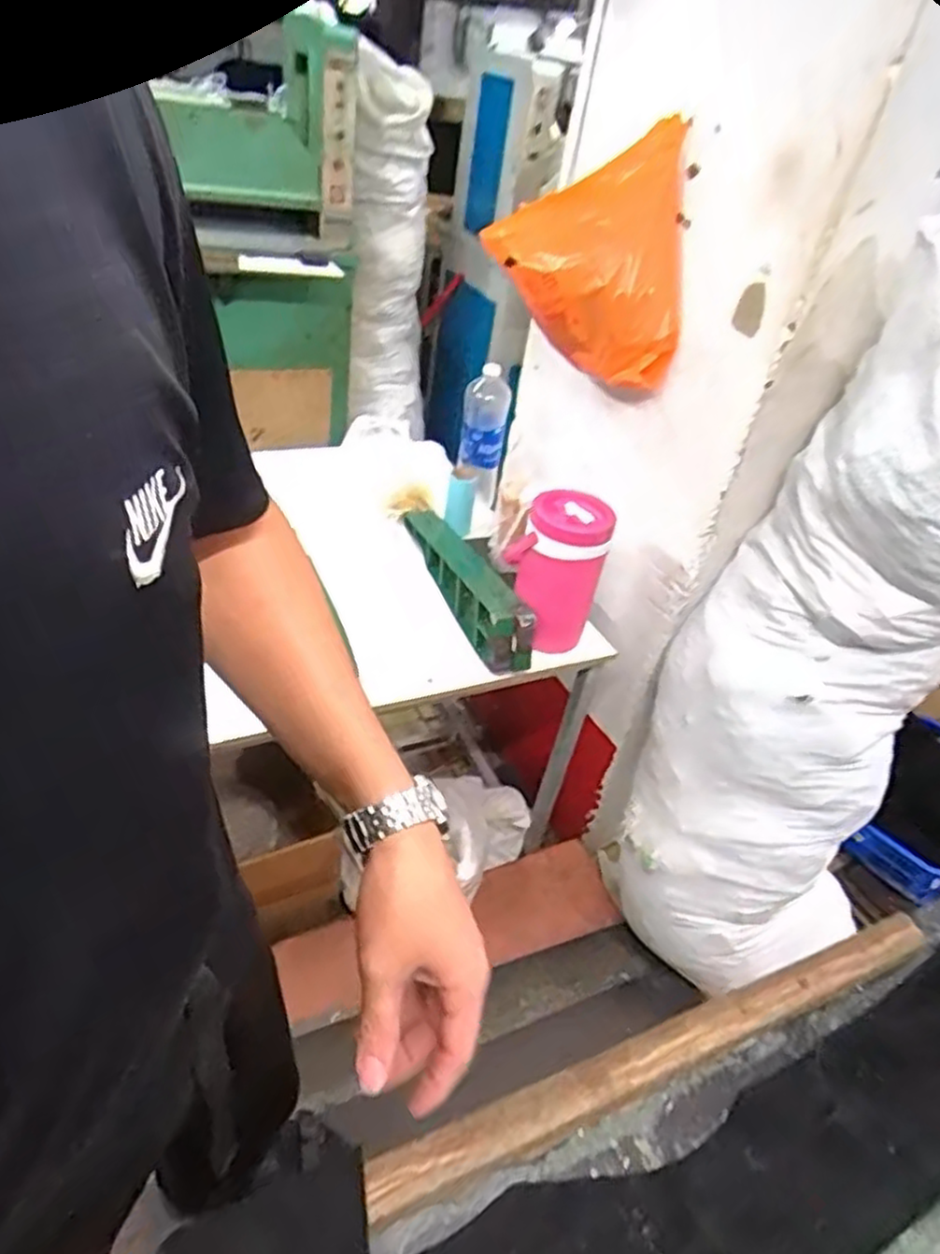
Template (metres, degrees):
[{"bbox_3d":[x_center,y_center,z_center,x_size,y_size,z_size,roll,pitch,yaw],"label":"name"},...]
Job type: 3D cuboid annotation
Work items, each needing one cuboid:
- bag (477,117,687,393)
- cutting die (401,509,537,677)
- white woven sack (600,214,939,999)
[{"bbox_3d":[0.202,-0.600,1.213,0.332,0.335,0.159,15,38,7],"label":"bag"},{"bbox_3d":[-0.019,-0.094,1.384,0.077,0.113,0.511,-9,41,-23],"label":"cutting die"},{"bbox_3d":[0.536,0.092,1.156,0.401,1.085,0.359,17,38,9],"label":"white woven sack"}]

